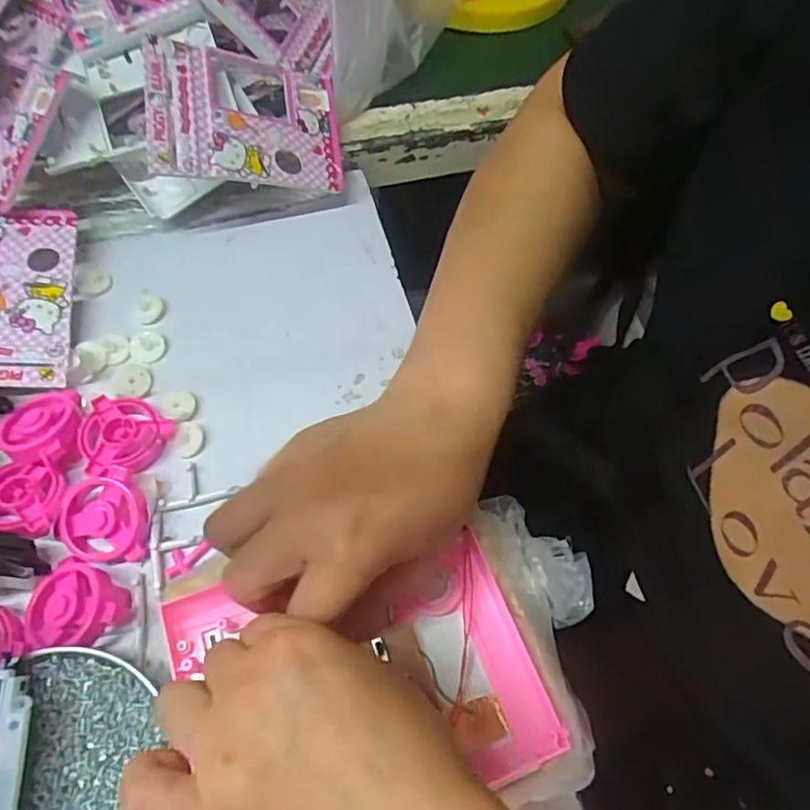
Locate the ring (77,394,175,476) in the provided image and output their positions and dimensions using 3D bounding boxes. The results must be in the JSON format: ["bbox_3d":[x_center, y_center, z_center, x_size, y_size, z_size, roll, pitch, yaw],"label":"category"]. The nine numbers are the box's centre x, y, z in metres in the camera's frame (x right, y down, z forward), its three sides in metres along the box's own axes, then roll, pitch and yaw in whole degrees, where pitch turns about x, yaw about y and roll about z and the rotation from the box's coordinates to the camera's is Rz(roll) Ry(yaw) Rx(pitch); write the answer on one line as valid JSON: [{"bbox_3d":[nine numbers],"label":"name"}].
[{"bbox_3d":[-0.174,0.017,0.380,0.054,0.010,0.053,1,59,-2],"label":"ring"}]

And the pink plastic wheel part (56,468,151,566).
[{"bbox_3d":[-0.175,0.067,0.354,0.046,0.015,0.055,-23,79,-1],"label":"pink plastic wheel part"}]

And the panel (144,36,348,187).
[{"bbox_3d":[-0.116,-0.216,0.452,0.144,0.011,0.113,-7,75,-31],"label":"panel"}]

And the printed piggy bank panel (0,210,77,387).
[{"bbox_3d":[-0.289,-0.077,0.417,0.115,0.011,0.144,-5,66,-10],"label":"printed piggy bank panel"}]

